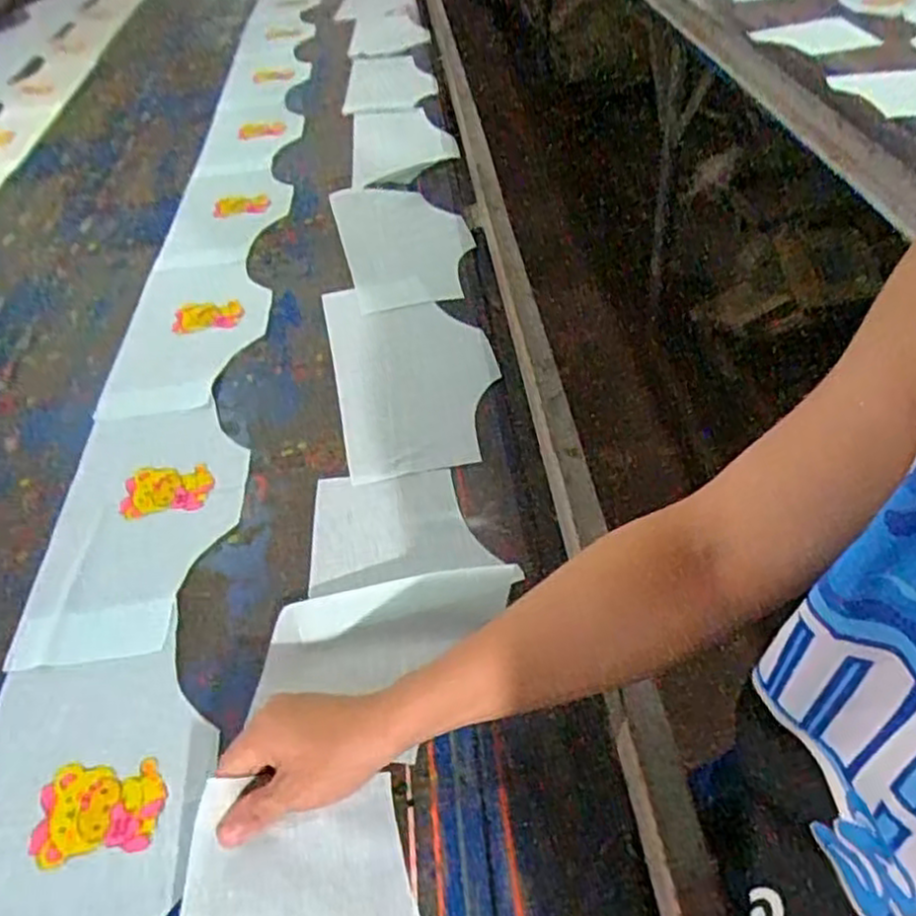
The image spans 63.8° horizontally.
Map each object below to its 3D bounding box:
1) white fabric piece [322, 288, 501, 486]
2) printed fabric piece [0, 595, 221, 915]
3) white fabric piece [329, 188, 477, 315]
[{"bbox_3d":[-0.048,-0.103,0.825,0.176,0.013,0.317,-11,46,-6],"label":"white fabric piece"},{"bbox_3d":[-0.261,0.248,0.500,0.170,0.009,0.340,-6,46,0],"label":"printed fabric piece"},{"bbox_3d":[-0.068,-0.306,1.023,0.180,0.023,0.312,-13,46,-7],"label":"white fabric piece"}]

